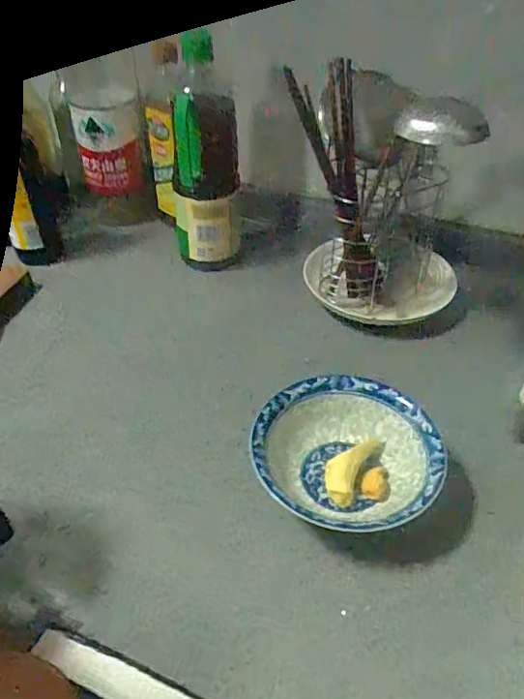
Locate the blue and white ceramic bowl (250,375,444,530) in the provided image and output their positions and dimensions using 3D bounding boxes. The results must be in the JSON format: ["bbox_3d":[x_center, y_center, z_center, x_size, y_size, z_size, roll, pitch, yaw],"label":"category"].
[{"bbox_3d":[0.072,0.092,0.466,0.148,0.053,0.142,0,42,0],"label":"blue and white ceramic bowl"}]

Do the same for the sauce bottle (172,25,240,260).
[{"bbox_3d":[-0.065,-0.232,0.675,0.089,0.245,0.095,9,43,10],"label":"sauce bottle"}]

